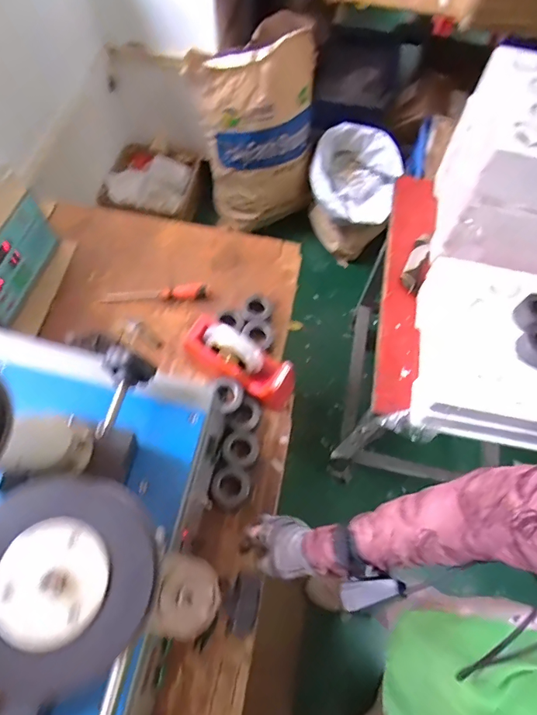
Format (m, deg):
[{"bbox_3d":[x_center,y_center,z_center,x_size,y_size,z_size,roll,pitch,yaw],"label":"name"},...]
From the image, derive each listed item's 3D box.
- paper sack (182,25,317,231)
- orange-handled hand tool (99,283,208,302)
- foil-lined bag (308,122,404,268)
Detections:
[{"bbox_3d":[-0.041,-0.734,1.530,0.389,0.635,0.194,-8,64,-8],"label":"paper sack"},{"bbox_3d":[-0.226,-0.128,0.880,0.202,0.030,0.027,-3,63,-5],"label":"orange-handled hand tool"},{"bbox_3d":[0.297,-0.591,1.636,0.319,0.378,0.239,18,63,5],"label":"foil-lined bag"}]

